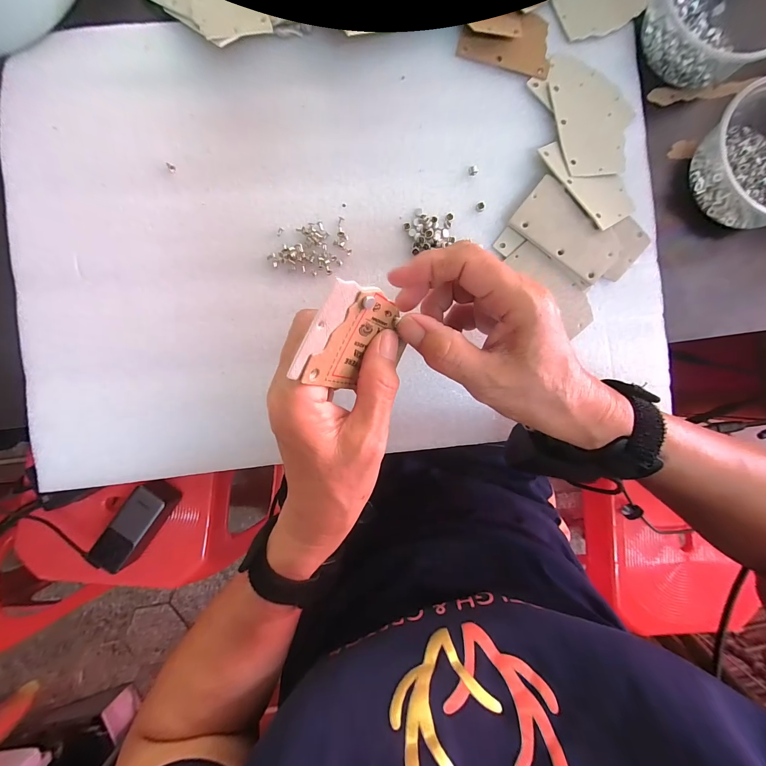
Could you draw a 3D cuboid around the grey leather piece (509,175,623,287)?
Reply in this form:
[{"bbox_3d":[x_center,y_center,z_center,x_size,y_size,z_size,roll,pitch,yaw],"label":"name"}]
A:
[{"bbox_3d":[0.151,-0.123,0.265,0.085,0.006,0.049,40,90,3],"label":"grey leather piece"}]

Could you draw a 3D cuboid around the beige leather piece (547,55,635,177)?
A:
[{"bbox_3d":[0.177,-0.225,0.274,0.067,0.009,0.105,-9,89,-3],"label":"beige leather piece"}]

